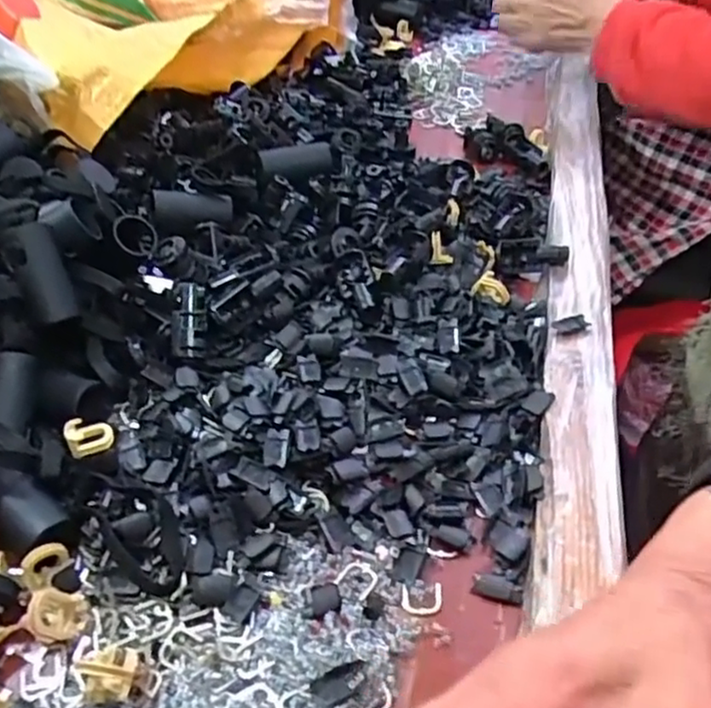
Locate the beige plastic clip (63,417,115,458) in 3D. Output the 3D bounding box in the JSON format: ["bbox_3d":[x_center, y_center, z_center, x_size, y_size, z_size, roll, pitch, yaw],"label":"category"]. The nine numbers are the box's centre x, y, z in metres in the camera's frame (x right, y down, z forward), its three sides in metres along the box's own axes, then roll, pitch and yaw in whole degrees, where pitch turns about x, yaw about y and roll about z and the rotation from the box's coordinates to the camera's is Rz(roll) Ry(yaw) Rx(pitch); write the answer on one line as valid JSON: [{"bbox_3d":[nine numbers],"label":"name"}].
[{"bbox_3d":[-0.152,0.046,0.387,0.025,0.006,0.026,-20,46,-18],"label":"beige plastic clip"}]

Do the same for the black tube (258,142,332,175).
[{"bbox_3d":[-0.051,-0.171,0.587,0.062,0.018,0.019,-6,43,-4],"label":"black tube"}]

